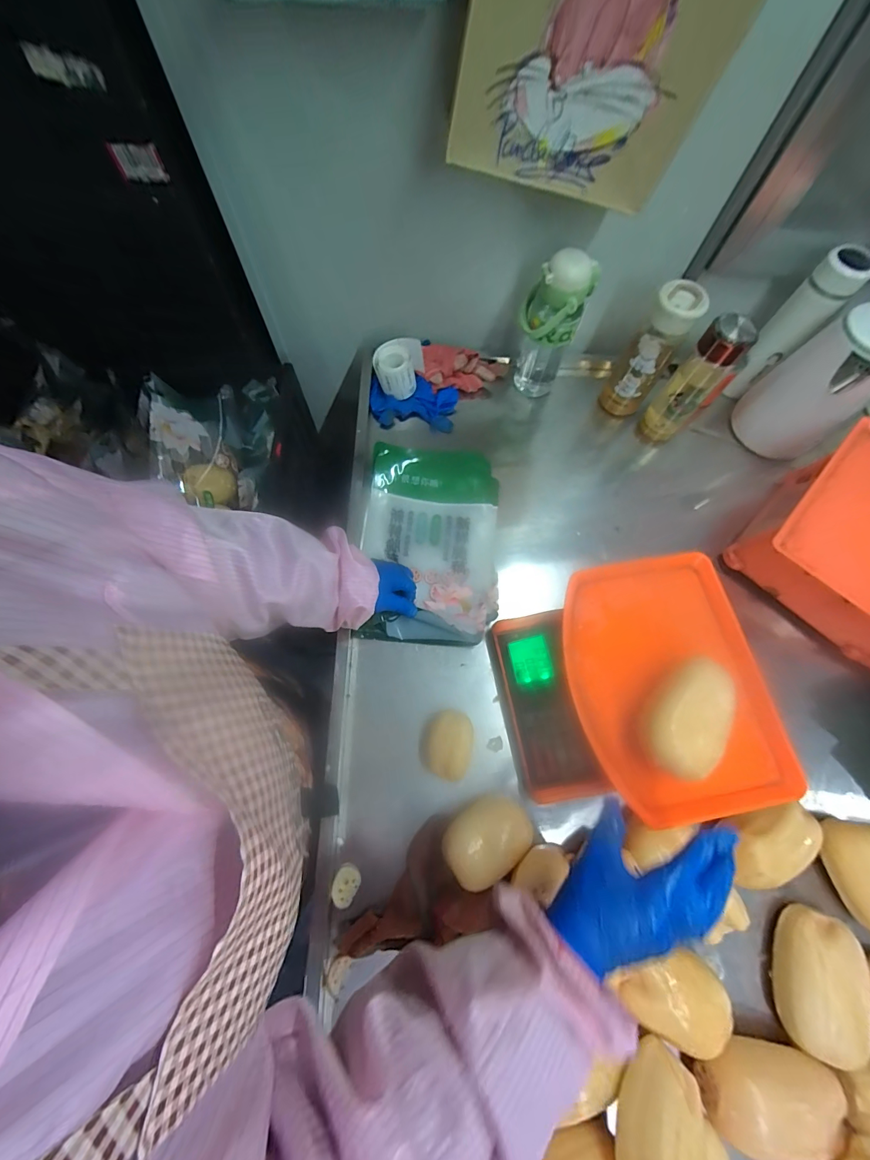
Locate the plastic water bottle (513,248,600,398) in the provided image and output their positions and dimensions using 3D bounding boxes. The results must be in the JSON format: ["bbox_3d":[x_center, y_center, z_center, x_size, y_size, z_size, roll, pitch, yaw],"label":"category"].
[{"bbox_3d":[0.187,-0.417,0.663,0.095,0.227,0.082,17,70,5],"label":"plastic water bottle"}]

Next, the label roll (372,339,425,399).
[{"bbox_3d":[-0.068,-0.382,0.708,0.079,0.060,0.079,17,70,5],"label":"label roll"}]

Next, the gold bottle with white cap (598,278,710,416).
[{"bbox_3d":[0.351,-0.368,0.655,0.074,0.203,0.067,37,73,11],"label":"gold bottle with white cap"}]

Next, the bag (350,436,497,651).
[{"bbox_3d":[-0.008,-0.070,0.617,0.210,0.045,0.328,4,70,0],"label":"bag"}]

